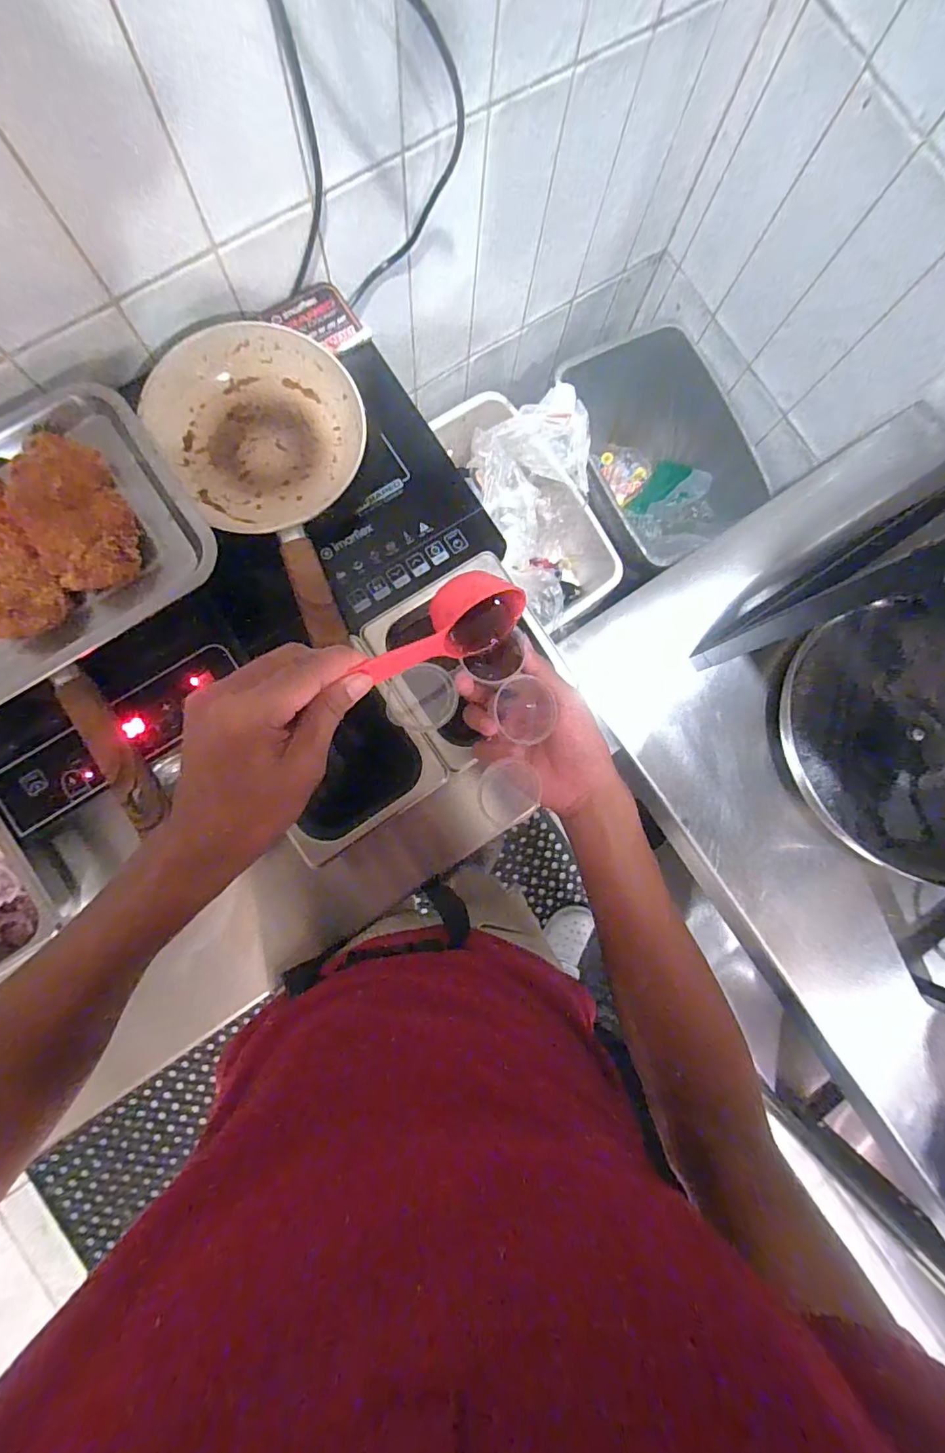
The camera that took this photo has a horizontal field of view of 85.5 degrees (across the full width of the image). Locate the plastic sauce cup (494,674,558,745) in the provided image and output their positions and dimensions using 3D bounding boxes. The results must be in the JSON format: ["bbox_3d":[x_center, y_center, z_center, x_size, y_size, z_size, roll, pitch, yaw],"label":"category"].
[{"bbox_3d":[0.039,-0.014,0.384,0.044,0.028,0.042,0,86,-5],"label":"plastic sauce cup"}]

